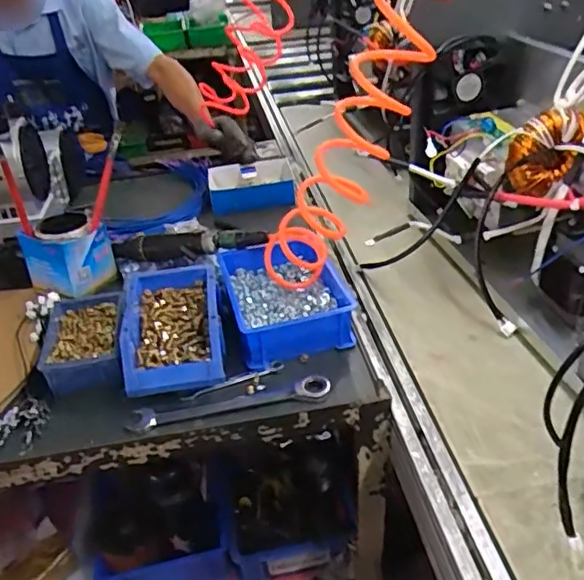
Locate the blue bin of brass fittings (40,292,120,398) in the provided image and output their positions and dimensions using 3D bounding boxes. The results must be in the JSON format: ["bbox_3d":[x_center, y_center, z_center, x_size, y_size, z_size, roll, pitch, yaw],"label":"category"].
[{"bbox_3d":[-0.270,0.066,0.766,0.100,0.045,0.172,-12,35,-9],"label":"blue bin of brass fittings"}]

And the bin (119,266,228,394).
[{"bbox_3d":[-0.150,0.050,0.756,0.119,0.075,0.186,-9,34,-5],"label":"bin"}]

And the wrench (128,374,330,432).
[{"bbox_3d":[-0.070,0.133,0.686,0.230,0.008,0.036,-10,34,-7],"label":"wrench"}]

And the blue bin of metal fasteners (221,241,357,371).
[{"bbox_3d":[-0.009,0.010,0.811,0.152,0.067,0.198,-11,35,-8],"label":"blue bin of metal fasteners"}]

